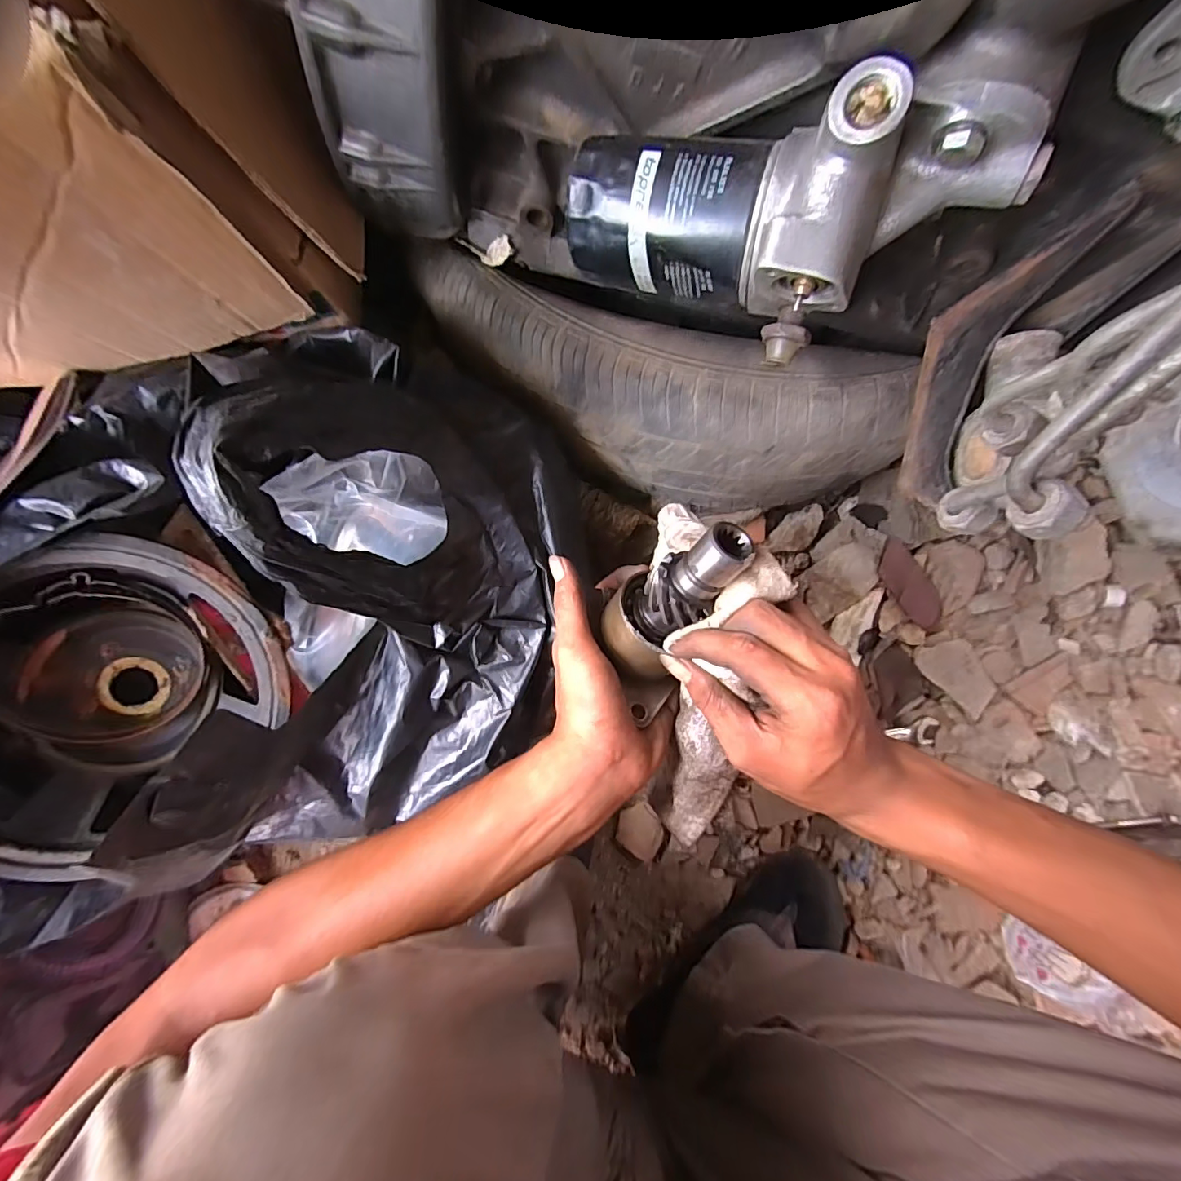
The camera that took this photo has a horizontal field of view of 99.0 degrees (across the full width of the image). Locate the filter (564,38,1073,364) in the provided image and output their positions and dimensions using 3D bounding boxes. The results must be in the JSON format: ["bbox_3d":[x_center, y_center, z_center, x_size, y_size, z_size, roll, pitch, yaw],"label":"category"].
[{"bbox_3d":[0.097,-0.195,0.262,0.233,0.089,0.101,1,83,20],"label":"filter"}]

